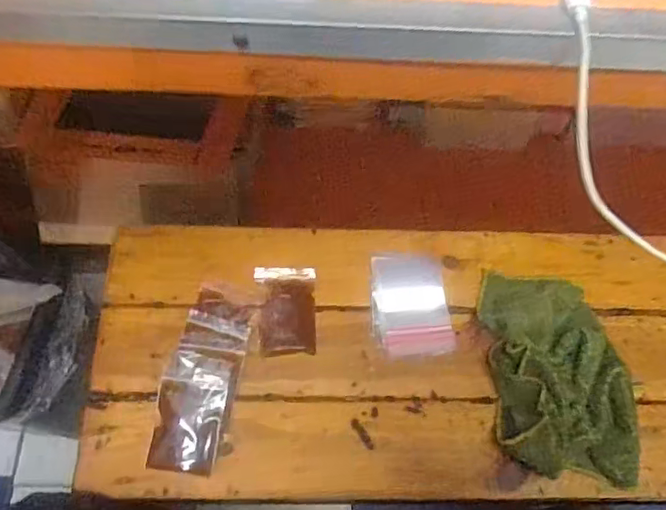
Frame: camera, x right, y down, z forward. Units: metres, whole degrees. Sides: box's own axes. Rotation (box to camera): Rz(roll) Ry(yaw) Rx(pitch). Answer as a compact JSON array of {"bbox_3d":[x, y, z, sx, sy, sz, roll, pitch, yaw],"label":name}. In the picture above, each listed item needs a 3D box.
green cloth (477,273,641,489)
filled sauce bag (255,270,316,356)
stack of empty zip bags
[{"bbox_3d":[0.225,0.114,0.579,0.120,0.045,0.206,-1,63,-3],"label":"green cloth"},{"bbox_3d":[-0.049,0.059,0.617,0.062,0.016,0.093,-4,64,-4],"label":"filled sauce bag"},{"bbox_3d":[0.083,0.052,0.627,0.081,0.005,0.114,-5,64,-5],"label":"stack of empty zip bags"}]

